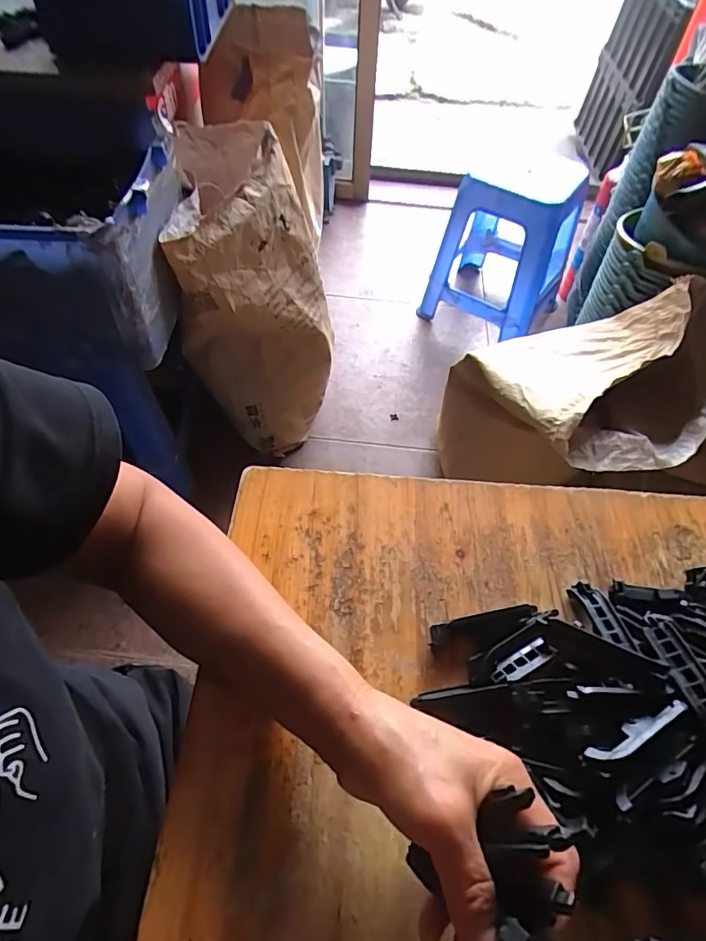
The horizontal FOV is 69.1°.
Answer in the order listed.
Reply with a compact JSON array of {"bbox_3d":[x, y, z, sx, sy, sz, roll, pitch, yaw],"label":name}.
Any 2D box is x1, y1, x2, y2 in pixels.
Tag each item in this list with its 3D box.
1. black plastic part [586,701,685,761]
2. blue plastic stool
[{"bbox_3d":[0.159,0.145,0.283,0.067,0.011,0.012,-19,59,-15],"label":"black plastic part"},{"bbox_3d":[0.475,-0.694,1.573,0.347,0.389,0.404,30,60,17],"label":"blue plastic stool"}]

